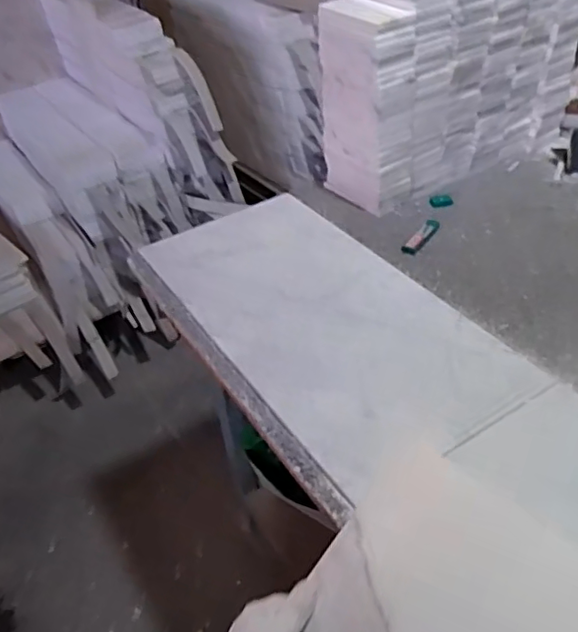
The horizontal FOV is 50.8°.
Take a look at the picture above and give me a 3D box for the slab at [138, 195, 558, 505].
[{"bbox_3d":[0.030,-0.023,0.878,0.301,0.014,0.593,-23,43,-22],"label":"slab"}]

